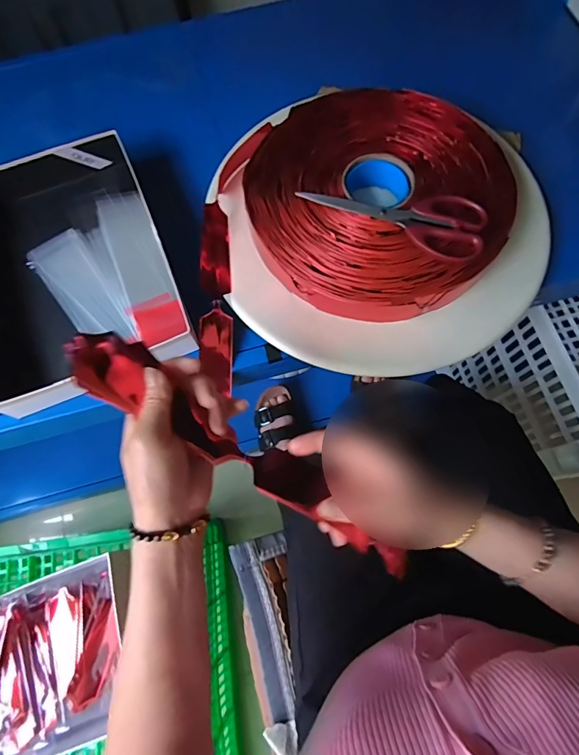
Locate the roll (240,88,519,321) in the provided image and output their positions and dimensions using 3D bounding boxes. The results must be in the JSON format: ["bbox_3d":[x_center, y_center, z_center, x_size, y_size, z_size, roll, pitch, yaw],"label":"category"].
[{"bbox_3d":[0.098,-0.208,0.481,0.288,0.051,0.294,-1,72,2],"label":"roll"}]

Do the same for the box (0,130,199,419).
[{"bbox_3d":[-0.264,-0.136,0.499,0.217,0.054,0.320,-22,73,-5],"label":"box"}]

